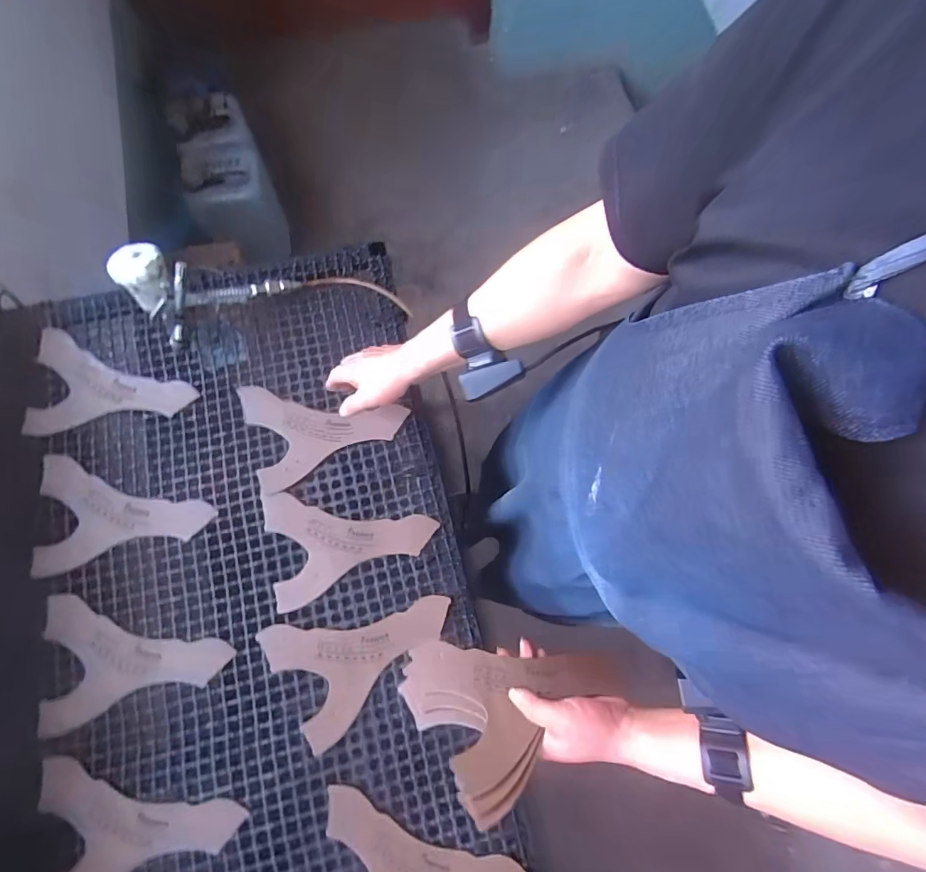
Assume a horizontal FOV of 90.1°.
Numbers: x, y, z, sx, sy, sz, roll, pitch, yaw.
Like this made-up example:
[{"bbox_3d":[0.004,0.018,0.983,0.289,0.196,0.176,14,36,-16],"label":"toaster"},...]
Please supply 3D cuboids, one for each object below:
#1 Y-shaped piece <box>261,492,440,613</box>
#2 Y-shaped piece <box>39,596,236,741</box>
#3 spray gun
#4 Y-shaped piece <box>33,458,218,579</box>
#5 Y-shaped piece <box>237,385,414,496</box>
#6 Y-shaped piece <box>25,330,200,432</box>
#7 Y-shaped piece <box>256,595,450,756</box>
[{"bbox_3d":[-0.154,0.129,0.630,0.217,0.010,0.149,-15,77,-5],"label":"Y-shaped piece"},{"bbox_3d":[-0.407,0.267,0.576,0.218,0.008,0.149,-7,77,-4],"label":"Y-shaped piece"},{"bbox_3d":[-0.363,-0.203,0.666,0.236,0.116,0.108,-1,75,-25],"label":"spray gun"},{"bbox_3d":[-0.453,0.102,0.621,0.215,0.018,0.150,-2,76,-2],"label":"Y-shaped piece"},{"bbox_3d":[-0.198,-0.024,0.669,0.218,0.011,0.152,-18,80,-7],"label":"Y-shaped piece"},{"bbox_3d":[-0.504,-0.074,0.668,0.216,0.022,0.147,2,76,-1],"label":"Y-shaped piece"},{"bbox_3d":[-0.129,0.259,0.592,0.215,0.007,0.147,-33,77,-13],"label":"Y-shaped piece"}]

